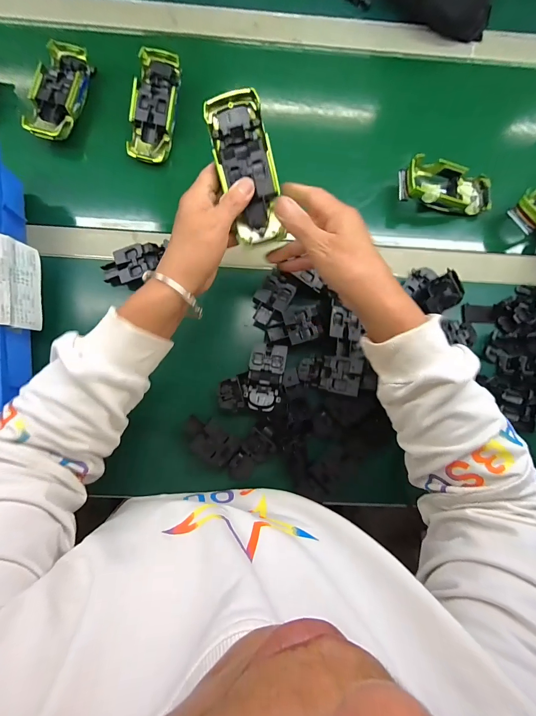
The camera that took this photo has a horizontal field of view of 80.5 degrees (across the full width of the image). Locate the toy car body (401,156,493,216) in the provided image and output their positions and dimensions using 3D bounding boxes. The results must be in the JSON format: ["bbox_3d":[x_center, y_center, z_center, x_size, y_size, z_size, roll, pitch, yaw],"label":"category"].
[{"bbox_3d":[0.245,-0.231,0.437,0.132,0.037,0.060,1,84,-16],"label":"toy car body"}]

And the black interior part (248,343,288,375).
[{"bbox_3d":[0.000,0.000,0.389,0.044,0.006,0.036,10,85,2],"label":"black interior part"}]

